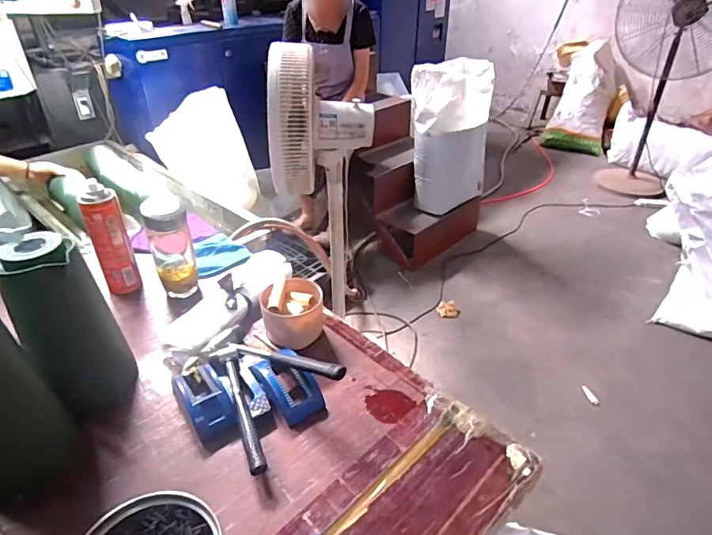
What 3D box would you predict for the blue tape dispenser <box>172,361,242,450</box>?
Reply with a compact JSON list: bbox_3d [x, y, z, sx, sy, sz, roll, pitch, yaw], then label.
[{"bbox_3d":[-0.220,0.194,0.677,0.065,0.047,0.141,-21,39,-29],"label":"blue tape dispenser"}]

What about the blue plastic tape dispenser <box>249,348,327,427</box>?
[{"bbox_3d":[-0.103,0.171,0.693,0.065,0.058,0.119,-23,40,-31],"label":"blue plastic tape dispenser"}]

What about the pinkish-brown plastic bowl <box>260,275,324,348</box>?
[{"bbox_3d":[-0.108,0.082,0.799,0.101,0.094,0.100,1,33,-1],"label":"pinkish-brown plastic bowl"}]

